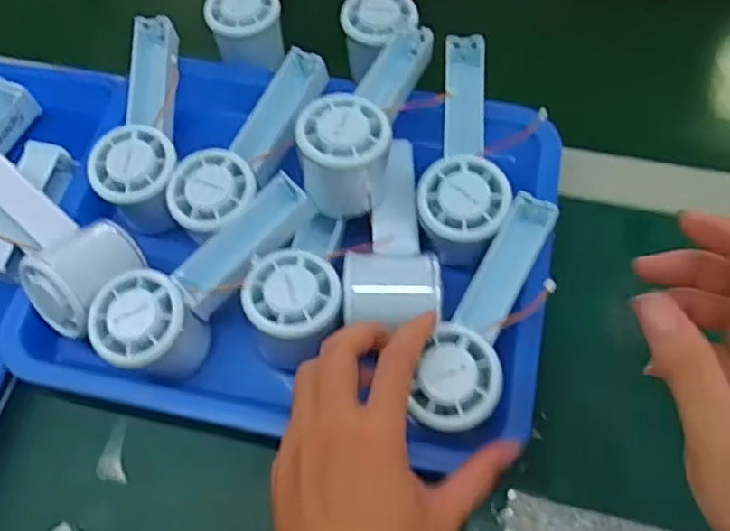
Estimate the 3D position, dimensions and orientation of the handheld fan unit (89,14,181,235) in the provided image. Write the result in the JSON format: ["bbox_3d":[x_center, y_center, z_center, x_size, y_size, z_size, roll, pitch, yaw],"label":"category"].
[{"bbox_3d":[-0.155,-0.100,0.477,0.063,0.044,0.169,-8,62,-2],"label":"handheld fan unit"}]

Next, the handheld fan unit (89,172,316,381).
[{"bbox_3d":[-0.096,0.008,0.422,0.058,0.054,0.152,40,70,21],"label":"handheld fan unit"}]

